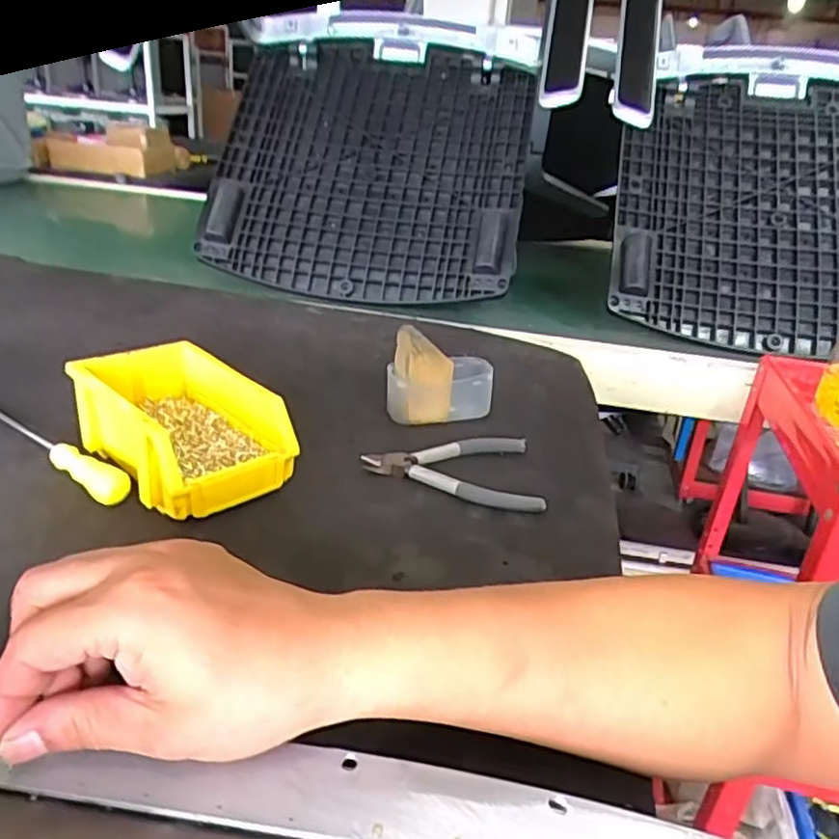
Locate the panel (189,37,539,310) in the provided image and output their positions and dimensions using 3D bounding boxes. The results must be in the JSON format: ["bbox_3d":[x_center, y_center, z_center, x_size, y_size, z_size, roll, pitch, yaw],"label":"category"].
[{"bbox_3d":[-0.086,-0.443,1.155,0.502,0.531,0.059,6,-19,11],"label":"panel"}]

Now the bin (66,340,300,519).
[{"bbox_3d":[-0.178,0.004,0.508,0.164,0.065,0.097,26,31,37],"label":"bin"}]

